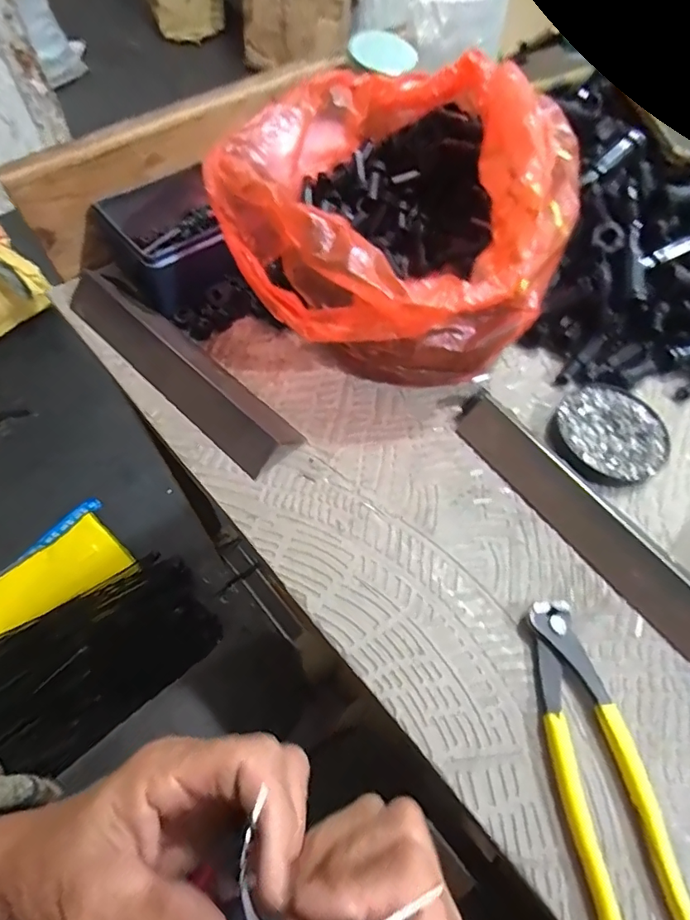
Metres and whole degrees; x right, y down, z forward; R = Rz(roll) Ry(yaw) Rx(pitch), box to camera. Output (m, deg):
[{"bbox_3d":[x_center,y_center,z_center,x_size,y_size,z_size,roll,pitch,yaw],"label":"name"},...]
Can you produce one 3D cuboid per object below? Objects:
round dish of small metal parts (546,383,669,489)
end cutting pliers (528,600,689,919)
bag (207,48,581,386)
[{"bbox_3d":[0.204,-0.019,0.384,0.080,0.015,0.080,1,61,-2],"label":"round dish of small metal parts"},{"bbox_3d":[0.137,0.164,0.279,0.047,0.016,0.161,-6,61,-6],"label":"end cutting pliers"},{"bbox_3d":[0.049,-0.200,0.402,0.242,0.124,0.294,20,62,8],"label":"bag"}]

